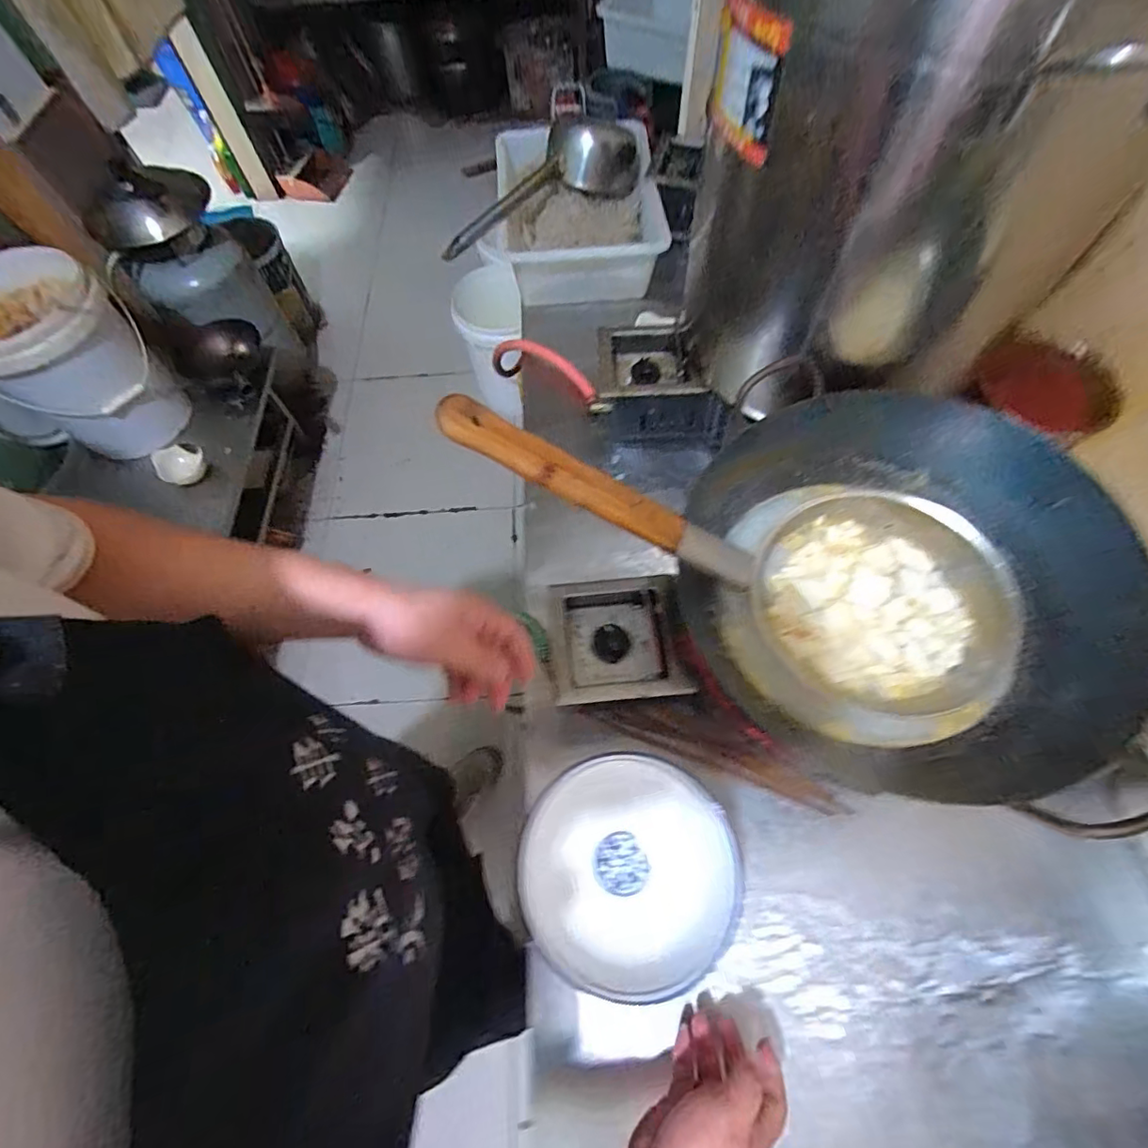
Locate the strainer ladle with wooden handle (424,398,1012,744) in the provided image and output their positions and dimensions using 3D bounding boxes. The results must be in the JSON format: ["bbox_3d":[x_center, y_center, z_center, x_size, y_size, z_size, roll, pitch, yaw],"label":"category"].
[{"bbox_3d":[0.163,-0.017,0.472,0.492,0.122,0.225,18,58,-15],"label":"strainer ladle with wooden handle"}]

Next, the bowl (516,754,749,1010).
[{"bbox_3d":[0.058,0.290,0.515,0.212,0.082,0.201,2,60,-3],"label":"bowl"}]

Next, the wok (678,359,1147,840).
[{"bbox_3d":[0.320,0.008,0.505,0.416,0.148,0.357,21,60,8],"label":"wok"}]

